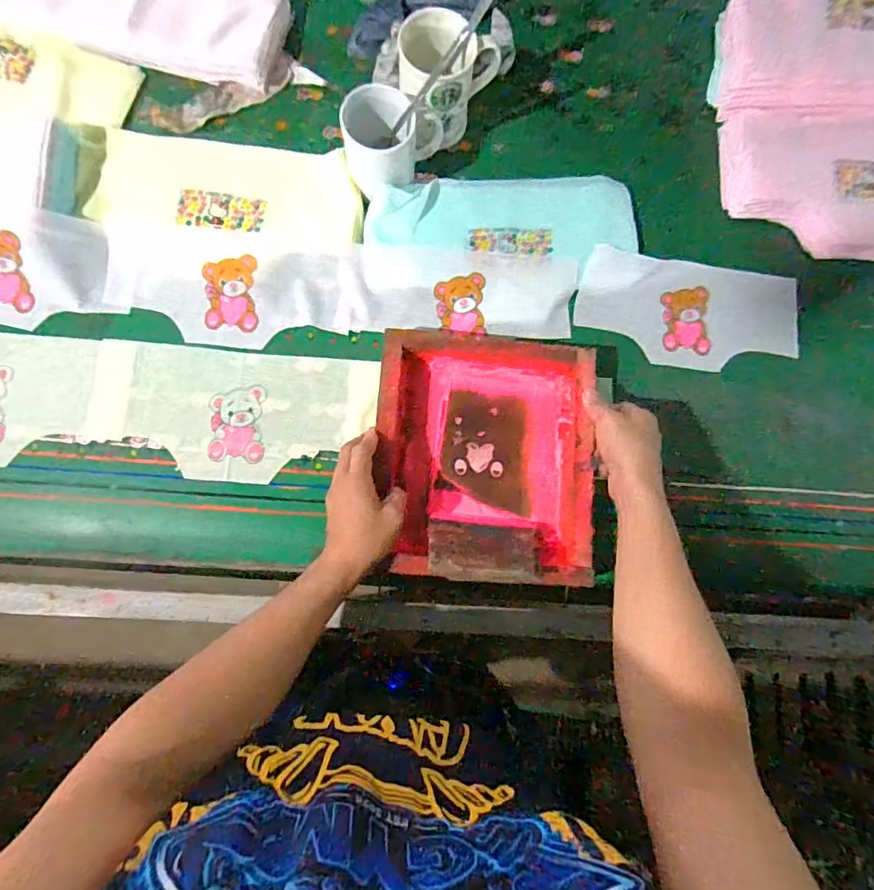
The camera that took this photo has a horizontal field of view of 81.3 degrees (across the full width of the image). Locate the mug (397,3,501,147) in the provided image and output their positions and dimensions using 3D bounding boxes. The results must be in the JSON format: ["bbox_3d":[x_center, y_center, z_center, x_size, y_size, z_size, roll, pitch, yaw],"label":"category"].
[{"bbox_3d":[0.012,-0.426,0.597,0.127,0.108,0.099,-13,83,-6],"label":"mug"}]

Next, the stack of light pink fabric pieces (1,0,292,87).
[{"bbox_3d":[-0.362,-0.560,0.628,0.345,0.040,0.183,22,81,-1],"label":"stack of light pink fabric pieces"}]

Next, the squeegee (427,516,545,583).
[{"bbox_3d":[0.049,0.110,0.527,0.113,0.011,0.072,6,41,-3],"label":"squeegee"}]

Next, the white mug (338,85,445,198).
[{"bbox_3d":[-0.052,-0.341,0.589,0.106,0.095,0.079,3,82,-4],"label":"white mug"}]

